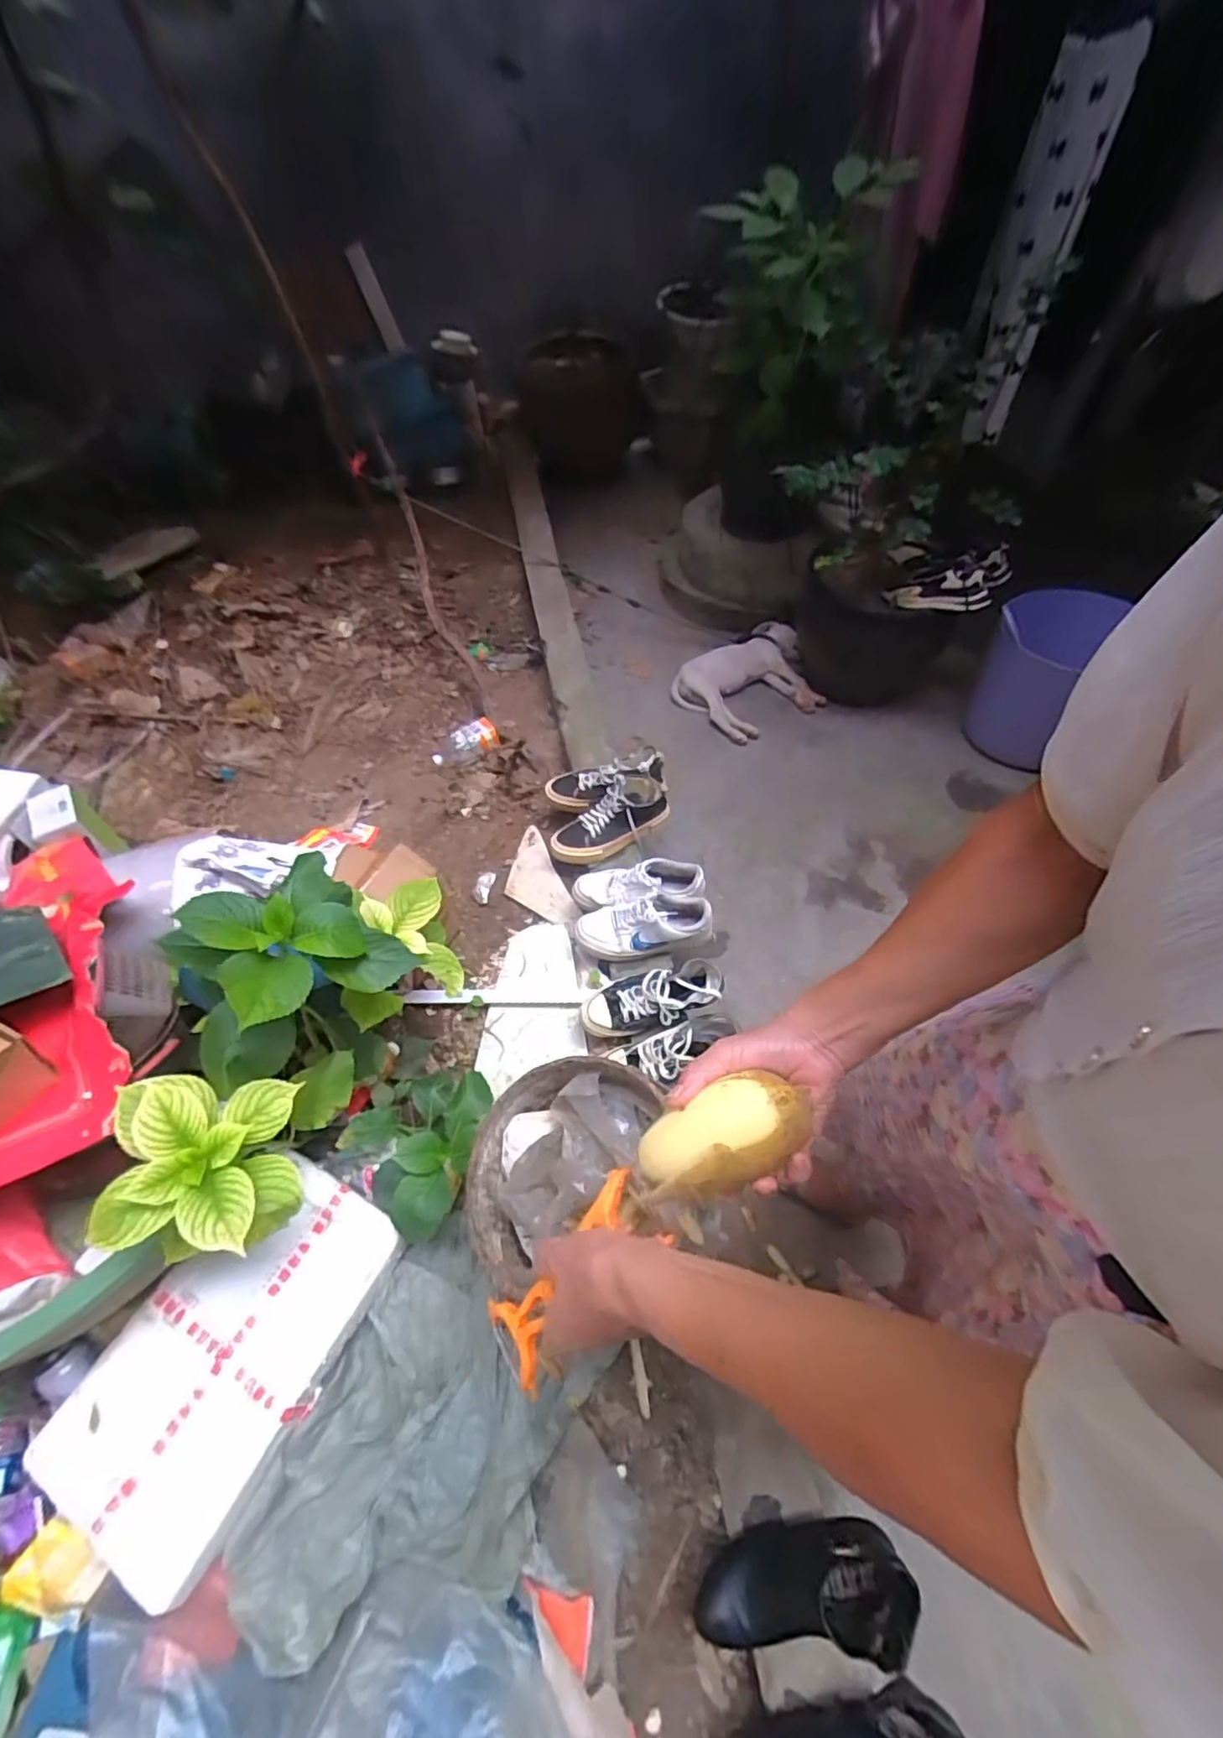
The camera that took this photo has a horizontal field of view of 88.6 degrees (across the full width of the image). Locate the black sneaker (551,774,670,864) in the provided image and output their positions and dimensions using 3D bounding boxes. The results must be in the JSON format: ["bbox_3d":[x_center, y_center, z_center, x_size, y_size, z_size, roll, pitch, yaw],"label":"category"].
[{"bbox_3d":[-0.005,-0.105,1.400,0.275,0.118,0.092,-33,58,-3],"label":"black sneaker"}]

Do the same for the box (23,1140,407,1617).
[{"bbox_3d":[-0.535,0.675,0.903,0.284,0.056,0.447,23,58,19],"label":"box"}]

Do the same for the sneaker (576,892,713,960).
[{"bbox_3d":[0.064,0.112,1.241,0.269,0.101,0.093,-11,53,11],"label":"sneaker"}]

